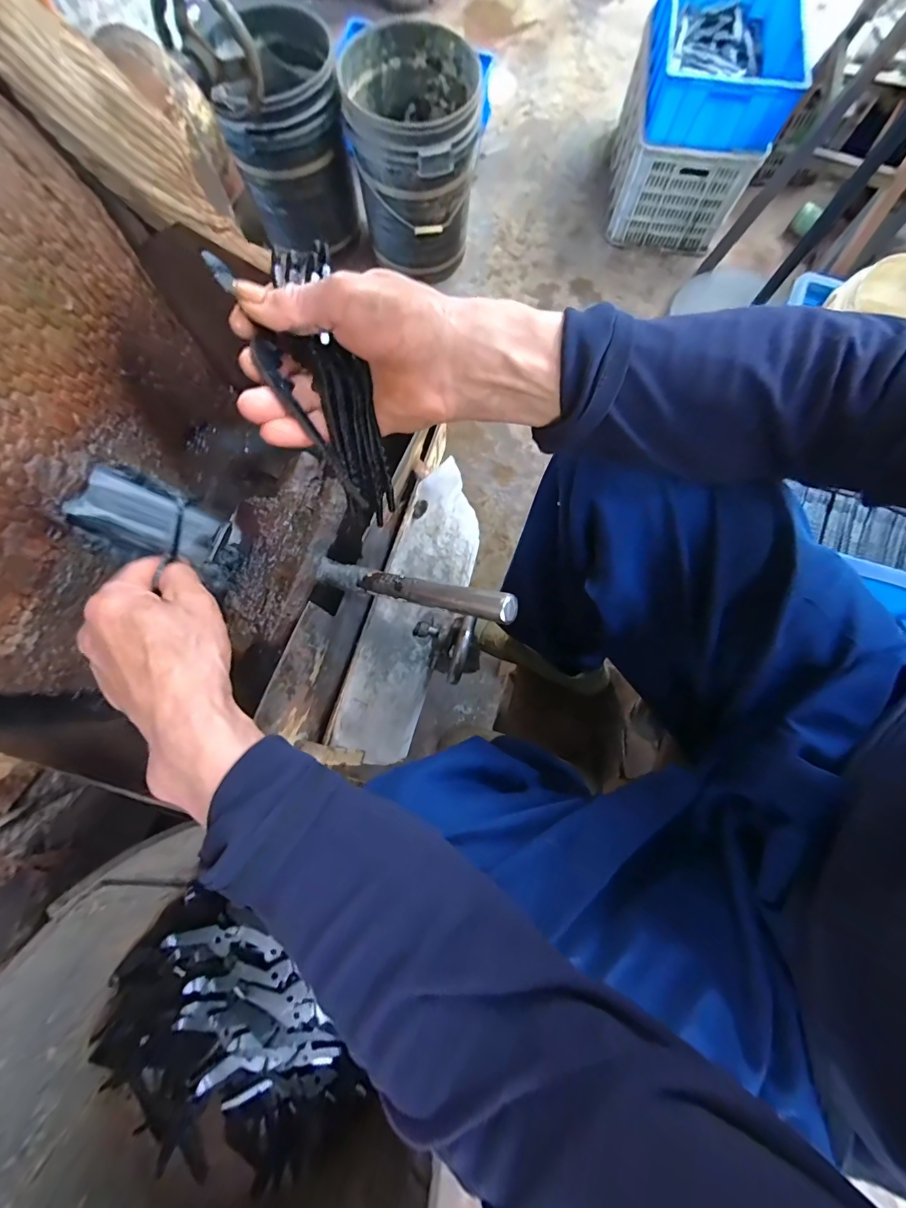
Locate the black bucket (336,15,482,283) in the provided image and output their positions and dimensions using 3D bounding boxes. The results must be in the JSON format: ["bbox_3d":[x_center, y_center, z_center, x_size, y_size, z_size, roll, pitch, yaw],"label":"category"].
[{"bbox_3d":[-0.107,-1.240,1.254,0.339,0.410,0.372,0,79,-1],"label":"black bucket"}]

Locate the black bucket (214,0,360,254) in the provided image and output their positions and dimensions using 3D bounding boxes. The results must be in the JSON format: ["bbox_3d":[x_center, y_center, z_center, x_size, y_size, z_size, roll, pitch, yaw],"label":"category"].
[{"bbox_3d":[-0.452,-1.339,1.248,0.300,0.374,0.365,-4,79,-2],"label":"black bucket"}]

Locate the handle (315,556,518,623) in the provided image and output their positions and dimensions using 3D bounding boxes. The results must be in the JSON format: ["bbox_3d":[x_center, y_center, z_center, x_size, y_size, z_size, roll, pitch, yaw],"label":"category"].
[{"bbox_3d":[-0.034,-0.013,0.317,0.179,0.017,0.020,13,77,35],"label":"handle"}]

